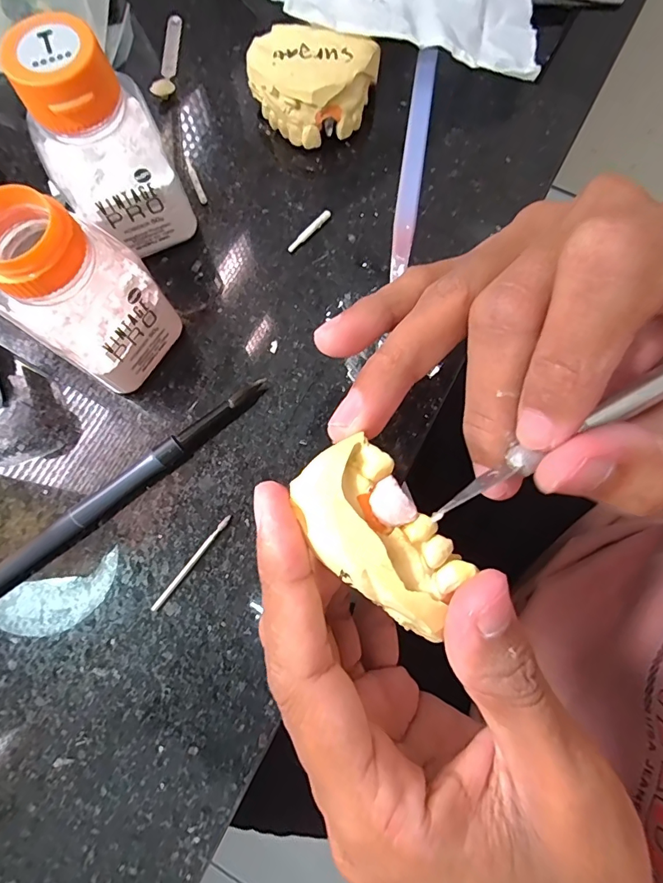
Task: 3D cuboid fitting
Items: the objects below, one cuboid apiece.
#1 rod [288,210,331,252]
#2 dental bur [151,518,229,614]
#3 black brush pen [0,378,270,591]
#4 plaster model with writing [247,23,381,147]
[{"bbox_3d":[-0.010,-0.093,0.197,0.025,0.004,0.004,-44,81,-10],"label":"rod"},{"bbox_3d":[-0.052,0.044,0.165,0.004,0.004,0.042,37,79,7],"label":"dental bur"},{"bbox_3d":[-0.093,0.028,0.166,0.166,0.009,0.009,-37,79,-8],"label":"black brush pen"},{"bbox_3d":[-0.010,-0.159,0.202,0.054,0.026,0.039,11,77,3],"label":"plaster model with writing"}]

